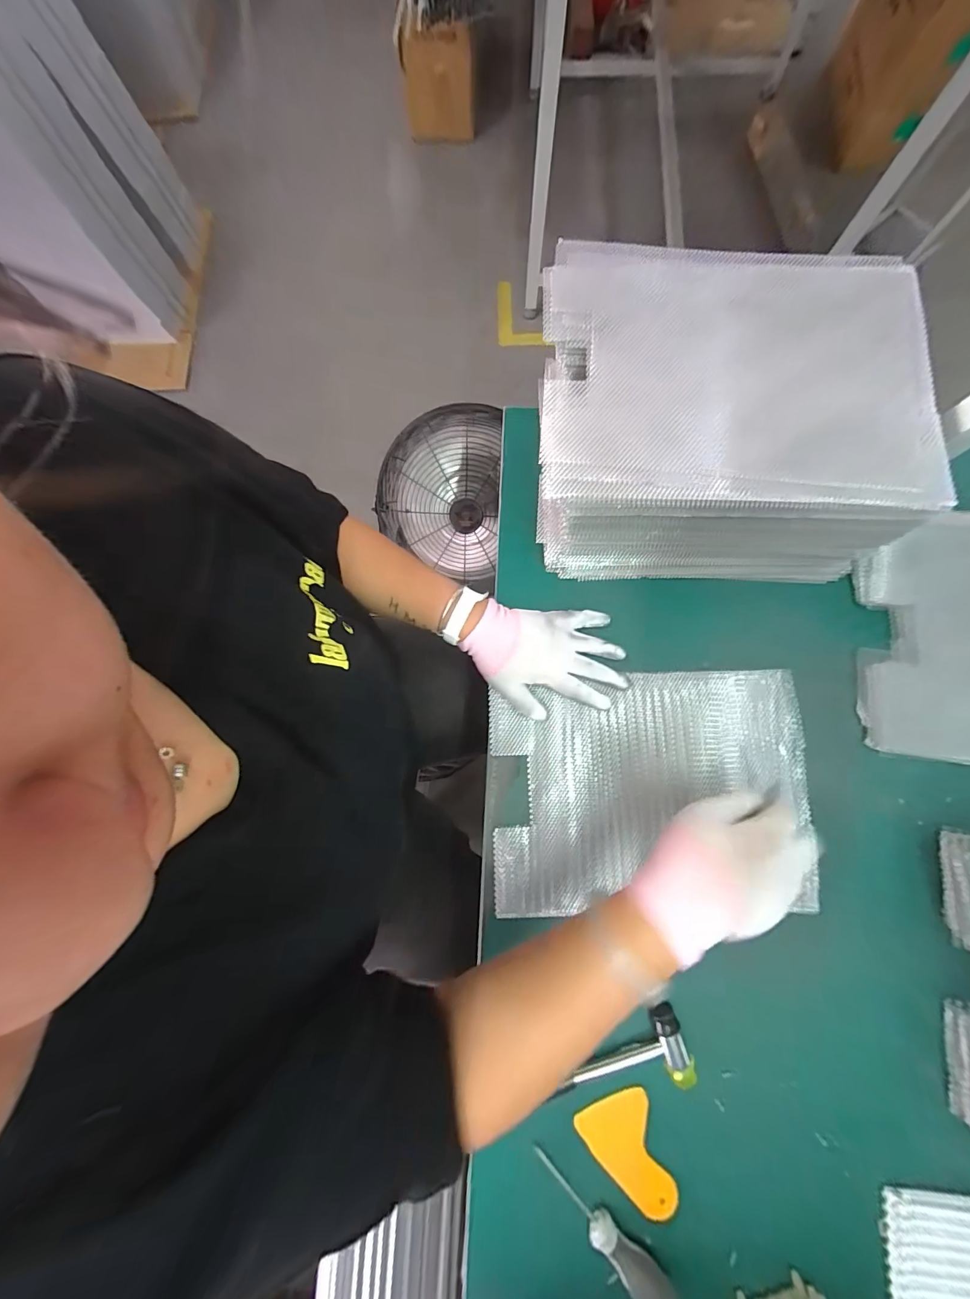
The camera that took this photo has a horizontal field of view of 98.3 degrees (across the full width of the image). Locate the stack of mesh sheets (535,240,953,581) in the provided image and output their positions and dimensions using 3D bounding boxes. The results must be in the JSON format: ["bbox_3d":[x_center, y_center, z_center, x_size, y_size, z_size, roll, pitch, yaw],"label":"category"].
[{"bbox_3d":[0.231,-0.242,0.454,0.348,0.152,0.287,1,79,2],"label":"stack of mesh sheets"}]

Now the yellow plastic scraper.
[{"bbox_3d":[0.136,0.478,0.393,0.070,0.010,0.097,-24,79,-3],"label":"yellow plastic scraper"}]

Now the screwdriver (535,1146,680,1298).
[{"bbox_3d":[0.106,0.525,0.373,0.157,0.027,0.025,40,82,9],"label":"screwdriver"}]

